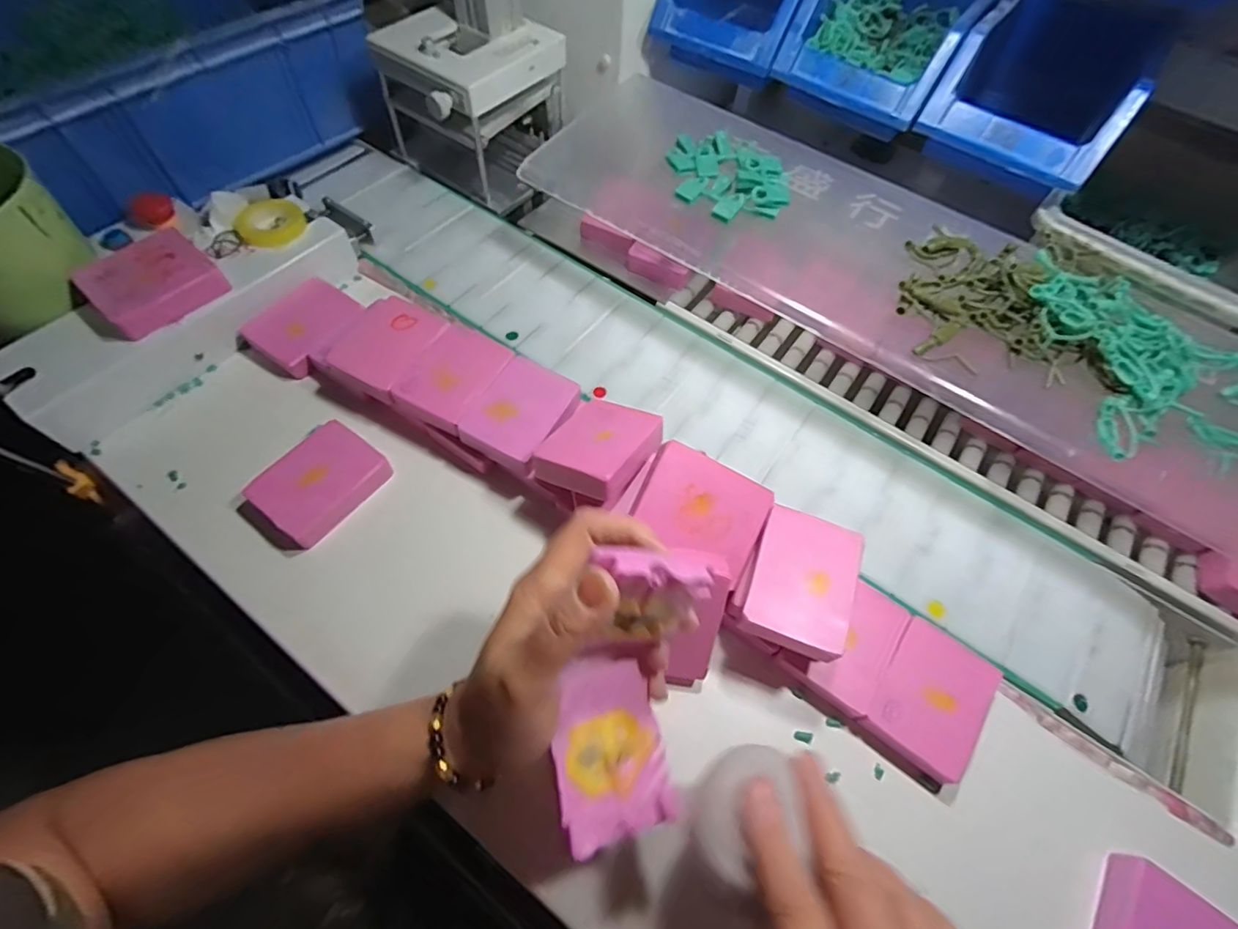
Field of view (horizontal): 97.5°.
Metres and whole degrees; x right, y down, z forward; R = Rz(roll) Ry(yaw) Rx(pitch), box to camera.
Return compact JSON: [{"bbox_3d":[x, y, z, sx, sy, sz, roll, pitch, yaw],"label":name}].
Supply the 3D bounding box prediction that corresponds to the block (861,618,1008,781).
[{"bbox_3d":[0.189,0.141,0.328,0.058,0.011,0.079,35,64,16],"label":"block"}]

